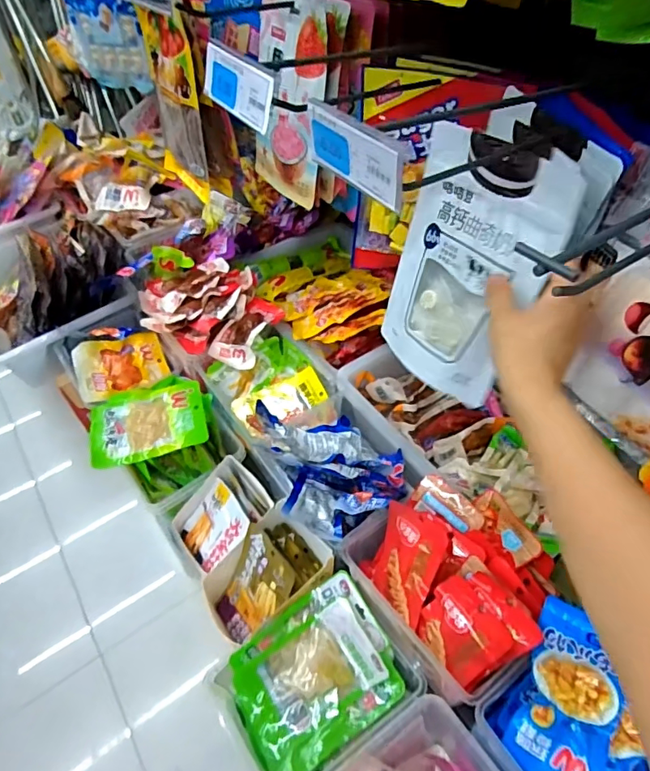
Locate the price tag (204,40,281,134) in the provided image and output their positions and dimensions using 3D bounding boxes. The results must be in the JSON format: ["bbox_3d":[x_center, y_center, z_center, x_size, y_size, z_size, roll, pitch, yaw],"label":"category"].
[{"bbox_3d":[-0.070,-0.242,0.406,0.007,0.043,0.108,-17,50,-37],"label":"price tag"}]

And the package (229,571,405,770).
[{"bbox_3d":[-0.011,0.323,0.563,0.173,0.061,0.140,-28,54,-20],"label":"package"}]

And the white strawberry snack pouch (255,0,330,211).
[{"bbox_3d":[-0.045,-0.354,0.630,0.024,0.216,0.140,-18,47,-29],"label":"white strawberry snack pouch"}]

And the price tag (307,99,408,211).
[{"bbox_3d":[0.020,-0.151,0.329,0.007,0.042,0.097,-31,55,-23],"label":"price tag"}]

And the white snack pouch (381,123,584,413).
[{"bbox_3d":[0.136,-0.107,0.486,0.027,0.228,0.168,-10,38,-34],"label":"white snack pouch"}]

